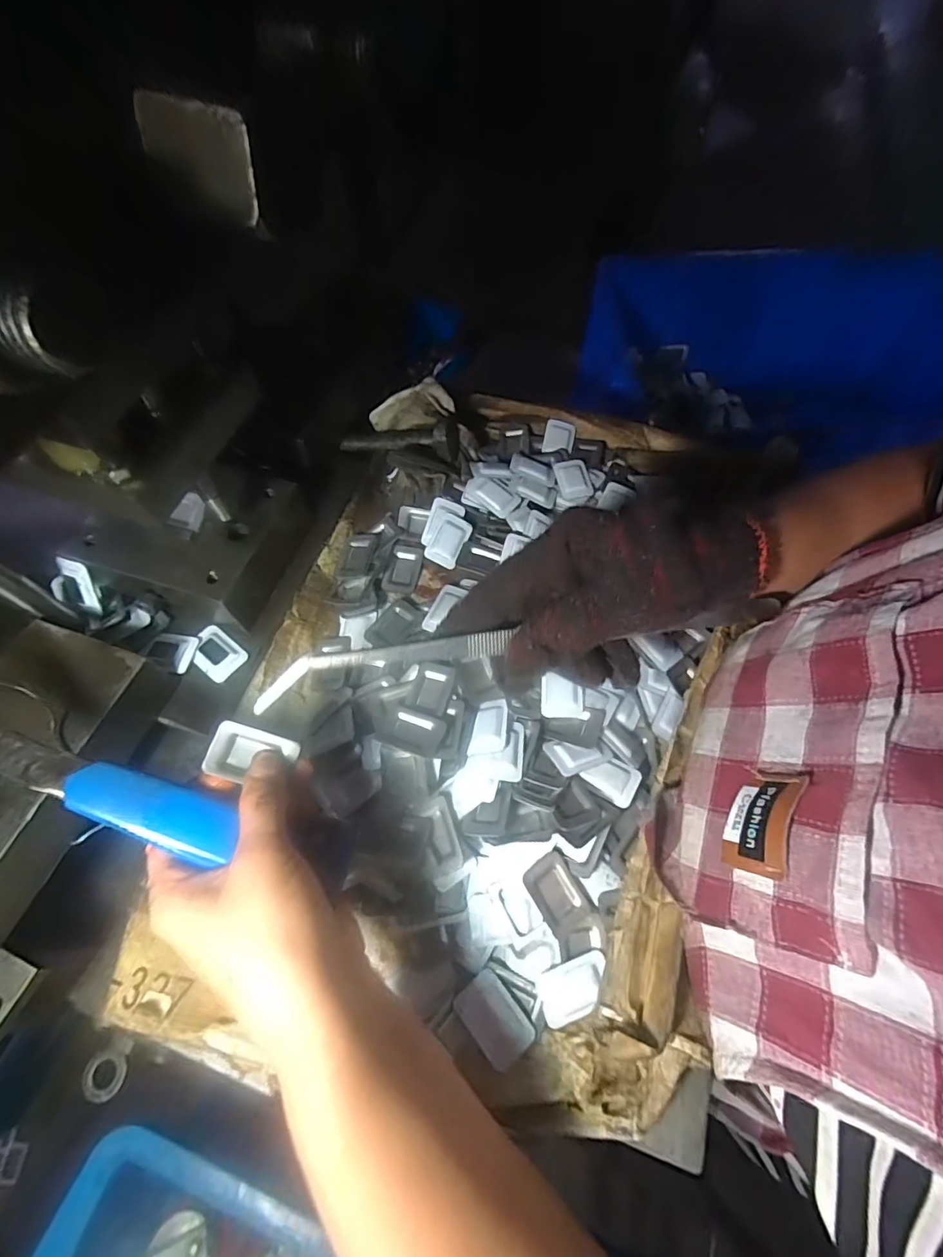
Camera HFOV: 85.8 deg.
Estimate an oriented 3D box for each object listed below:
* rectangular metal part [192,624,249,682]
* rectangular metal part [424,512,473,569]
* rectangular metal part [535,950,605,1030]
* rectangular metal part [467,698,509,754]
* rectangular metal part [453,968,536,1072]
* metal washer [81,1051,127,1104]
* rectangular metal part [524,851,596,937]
[{"bbox_3d":[-0.169,0.016,0.336,0.037,0.004,0.026,34,67,18],"label":"rectangular metal part"},{"bbox_3d":[-0.017,-0.069,0.393,0.025,0.004,0.040,28,80,-10],"label":"rectangular metal part"},{"bbox_3d":[0.055,0.190,0.269,0.040,0.008,0.024,-22,64,-11],"label":"rectangular metal part"},{"bbox_3d":[0.012,0.060,0.314,0.022,0.004,0.038,-9,40,24],"label":"rectangular metal part"},{"bbox_3d":[0.012,0.202,0.262,0.026,0.004,0.040,-38,67,-18],"label":"rectangular metal part"},{"bbox_3d":[-0.219,0.268,0.303,0.023,0.006,0.023,0,62,1],"label":"metal washer"},{"bbox_3d":[0.048,0.148,0.282,0.028,0.007,0.042,-35,90,-23],"label":"rectangular metal part"}]

